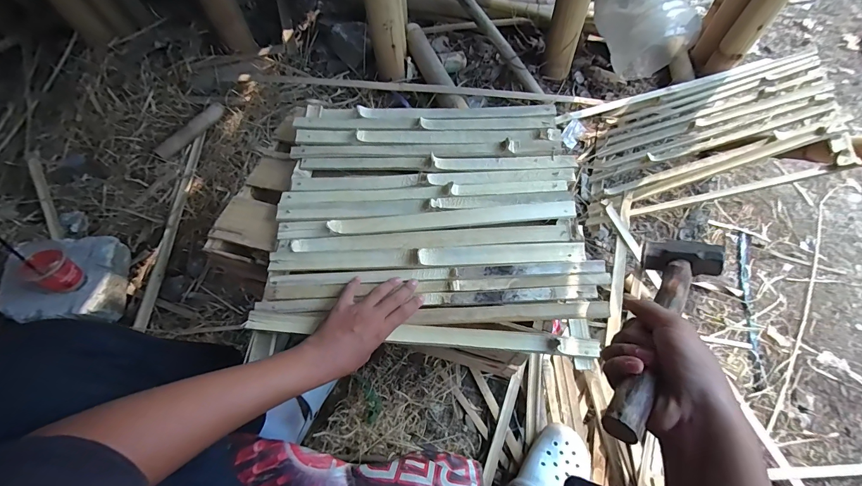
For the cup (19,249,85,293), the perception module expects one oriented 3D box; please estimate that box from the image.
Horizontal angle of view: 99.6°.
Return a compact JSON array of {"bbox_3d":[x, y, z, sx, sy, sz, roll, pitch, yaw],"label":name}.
[{"bbox_3d":[-0.787,0.059,0.762,0.085,0.091,0.076,22,64,12],"label":"cup"}]

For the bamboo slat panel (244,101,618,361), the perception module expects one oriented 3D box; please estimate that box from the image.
[{"bbox_3d":[0.003,-0.059,0.612,0.503,0.045,0.443,5,64,0],"label":"bamboo slat panel"}]

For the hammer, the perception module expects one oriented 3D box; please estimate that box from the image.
[{"bbox_3d":[0.221,0.073,0.351,0.064,0.049,0.266,38,50,15],"label":"hammer"}]

